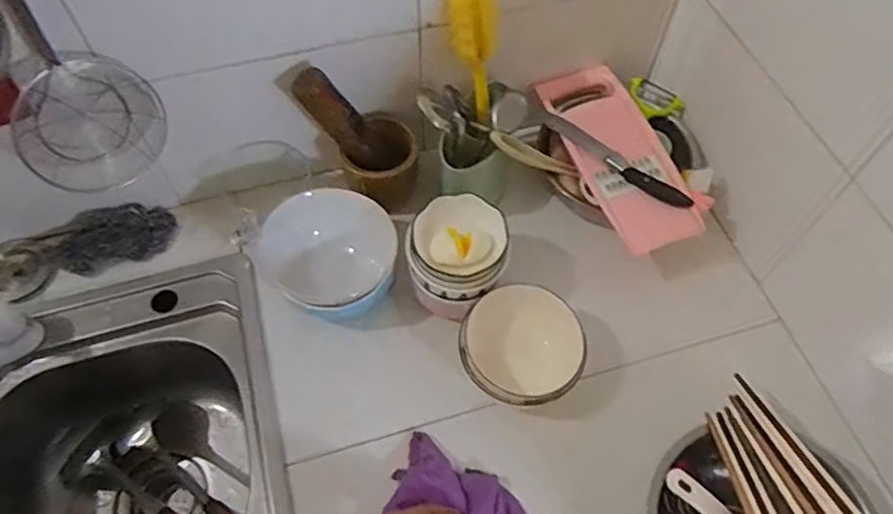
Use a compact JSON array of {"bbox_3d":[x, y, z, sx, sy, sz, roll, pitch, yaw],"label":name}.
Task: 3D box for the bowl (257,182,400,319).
[{"bbox_3d":[-0.130,-0.001,0.728,0.146,0.081,0.131,-14,60,-8],"label":"bowl"}]

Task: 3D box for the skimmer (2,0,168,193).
[{"bbox_3d":[-0.345,-0.208,0.550,0.140,0.471,0.056,-30,69,-28],"label":"skimmer"}]

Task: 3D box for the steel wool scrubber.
[{"bbox_3d":[-0.414,-0.022,0.781,0.144,0.031,0.081,-21,62,-12],"label":"steel wool scrubber"}]

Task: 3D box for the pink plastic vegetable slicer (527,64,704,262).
[{"bbox_3d":[0.207,-0.133,0.767,0.108,0.026,0.279,-21,62,-5],"label":"pink plastic vegetable slicer"}]

